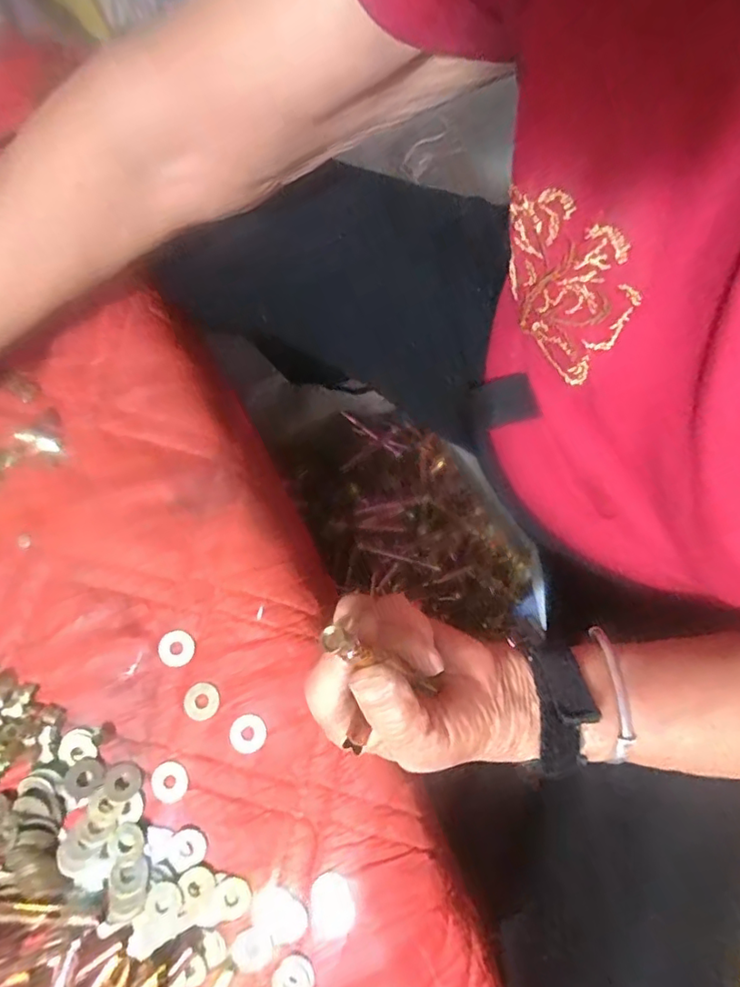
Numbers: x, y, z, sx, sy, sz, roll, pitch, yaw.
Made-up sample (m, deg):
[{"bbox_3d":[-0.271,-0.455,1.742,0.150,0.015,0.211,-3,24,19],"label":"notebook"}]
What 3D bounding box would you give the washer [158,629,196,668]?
[{"bbox_3d":[-0.123,0.099,0.356,0.022,0.004,0.022,1,80,-4],"label":"washer"}]

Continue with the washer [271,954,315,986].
[{"bbox_3d":[-0.046,0.287,0.330,0.025,0.004,0.022,-41,85,-10],"label":"washer"}]

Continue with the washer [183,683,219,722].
[{"bbox_3d":[-0.106,0.131,0.352,0.022,0.004,0.022,1,80,-4],"label":"washer"}]

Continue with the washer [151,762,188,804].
[{"bbox_3d":[-0.123,0.176,0.342,0.021,0.004,0.023,1,80,-4],"label":"washer"}]

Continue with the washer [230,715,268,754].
[{"bbox_3d":[-0.076,0.150,0.350,0.023,0.004,0.022,-1,79,3],"label":"washer"}]

